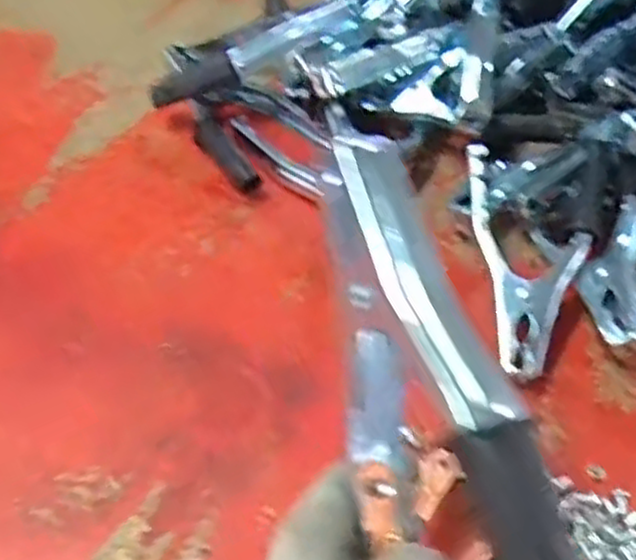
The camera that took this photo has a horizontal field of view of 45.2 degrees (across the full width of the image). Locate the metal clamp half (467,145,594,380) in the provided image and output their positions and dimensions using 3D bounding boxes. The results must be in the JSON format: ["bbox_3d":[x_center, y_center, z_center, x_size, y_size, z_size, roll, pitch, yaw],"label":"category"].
[{"bbox_3d":[0.117,-0.016,0.420,0.060,0.014,0.137,-6,67,-7],"label":"metal clamp half"}]

